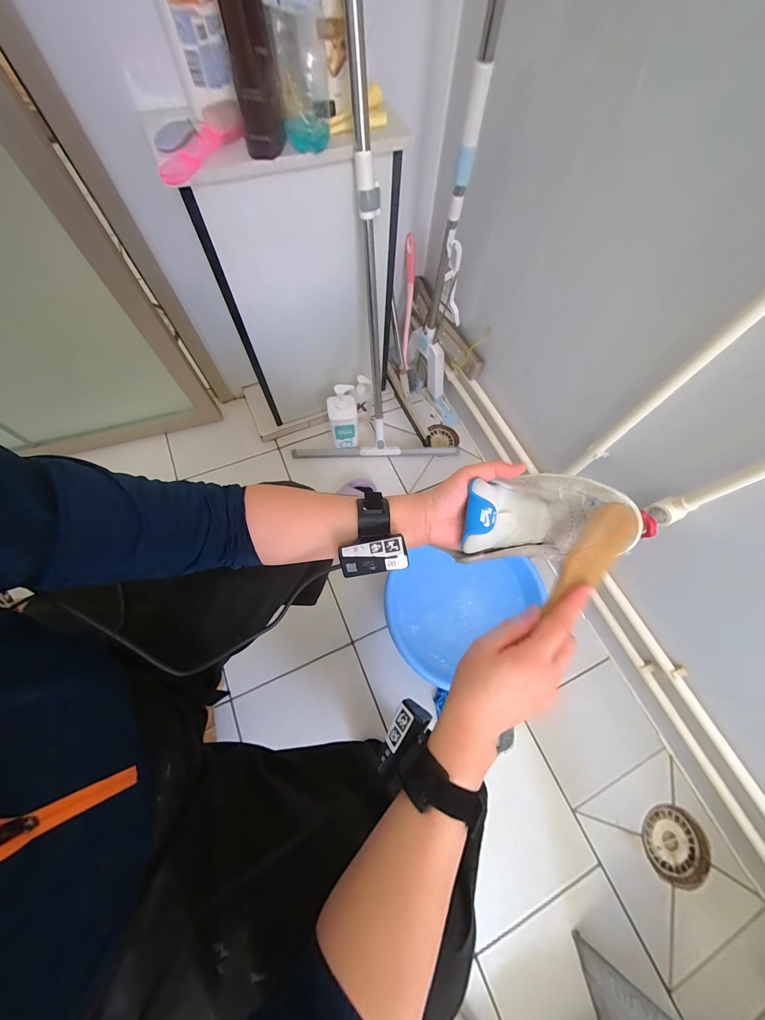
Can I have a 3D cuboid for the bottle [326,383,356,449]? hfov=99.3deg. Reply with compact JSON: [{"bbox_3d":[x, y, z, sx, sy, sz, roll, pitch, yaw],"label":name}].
[{"bbox_3d":[-0.113,-0.258,0.931,0.080,0.223,0.065,-6,67,-5],"label":"bottle"}]

